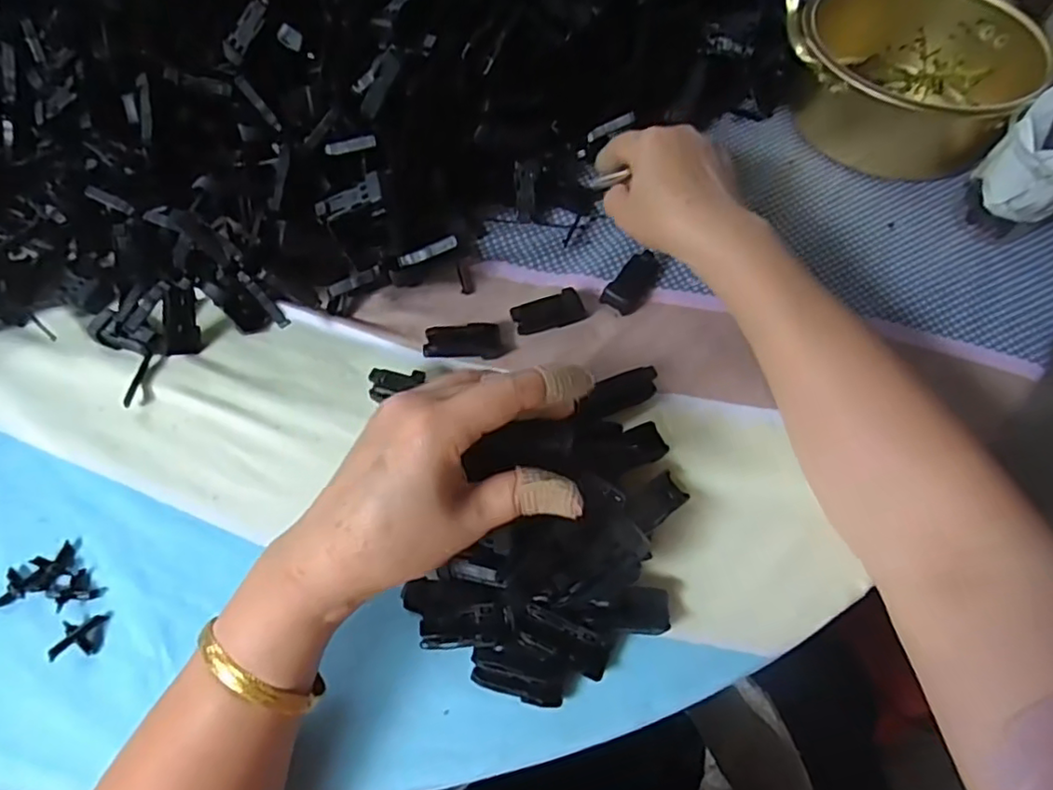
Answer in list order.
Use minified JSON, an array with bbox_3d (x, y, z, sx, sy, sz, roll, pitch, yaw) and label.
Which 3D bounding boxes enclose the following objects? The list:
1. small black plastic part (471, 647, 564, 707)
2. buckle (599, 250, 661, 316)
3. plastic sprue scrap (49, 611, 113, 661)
[{"bbox_3d":[-0.004,0.136,0.302,0.046,0.014,0.019,15,64,7],"label":"small black plastic part"},{"bbox_3d":[0.071,-0.075,0.412,0.025,0.010,0.050,31,66,14],"label":"buckle"},{"bbox_3d":[-0.224,0.121,0.313,0.022,0.009,0.019,-8,63,-5],"label":"plastic sprue scrap"}]

